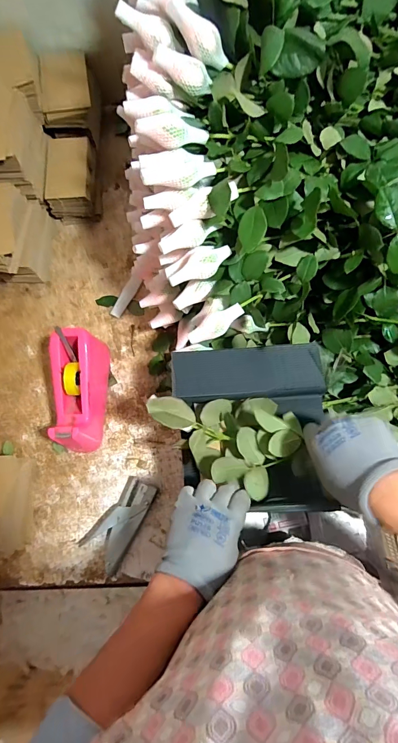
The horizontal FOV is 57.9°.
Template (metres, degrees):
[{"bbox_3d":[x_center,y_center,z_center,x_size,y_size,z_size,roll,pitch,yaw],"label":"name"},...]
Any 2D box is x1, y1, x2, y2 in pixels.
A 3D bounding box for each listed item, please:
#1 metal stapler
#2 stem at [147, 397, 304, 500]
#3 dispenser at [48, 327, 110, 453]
[{"bbox_3d":[-0.132,0.247,0.602,0.070,0.023,0.141,30,78,9],"label":"metal stapler"},{"bbox_3d":[0.031,0.077,0.489,0.190,0.058,0.123,24,77,8],"label":"stem"},{"bbox_3d":[-0.207,0.035,0.620,0.071,0.100,0.193,-1,75,1],"label":"dispenser"}]

